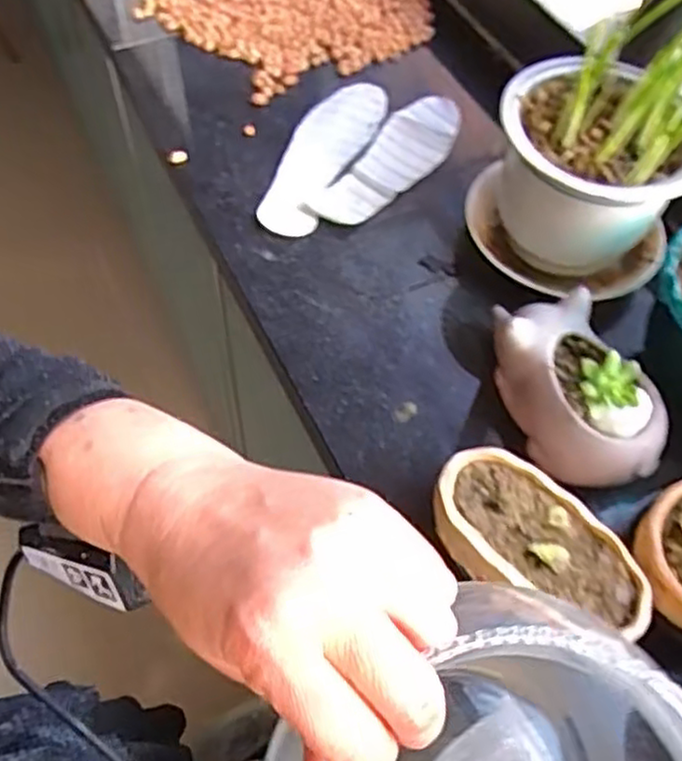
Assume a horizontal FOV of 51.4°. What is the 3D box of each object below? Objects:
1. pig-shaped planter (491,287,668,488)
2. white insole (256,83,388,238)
[{"bbox_3d":[0.169,0.006,0.501,0.079,0.113,0.137,-25,64,-15],"label":"pig-shaped planter"},{"bbox_3d":[-0.019,-0.224,0.693,0.068,0.007,0.224,21,62,10],"label":"white insole"}]

